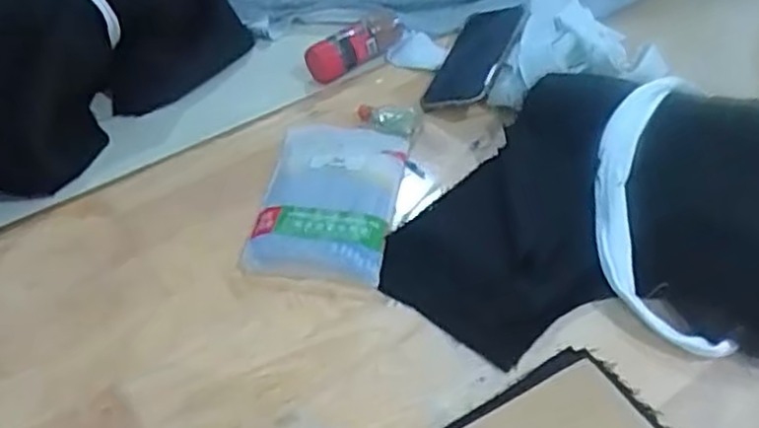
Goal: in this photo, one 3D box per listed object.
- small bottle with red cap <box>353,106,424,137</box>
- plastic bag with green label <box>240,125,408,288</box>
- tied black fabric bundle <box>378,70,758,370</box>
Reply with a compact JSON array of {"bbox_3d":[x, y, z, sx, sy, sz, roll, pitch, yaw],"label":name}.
[{"bbox_3d":[0.008,-0.090,0.699,0.062,0.012,0.035,4,46,9],"label":"small bottle with red cap"},{"bbox_3d":[-0.043,-0.017,0.633,0.116,0.021,0.176,5,46,11],"label":"plastic bag with green label"},{"bbox_3d":[0.255,0.019,0.532,0.468,0.077,0.257,16,49,20],"label":"tied black fabric bundle"}]

